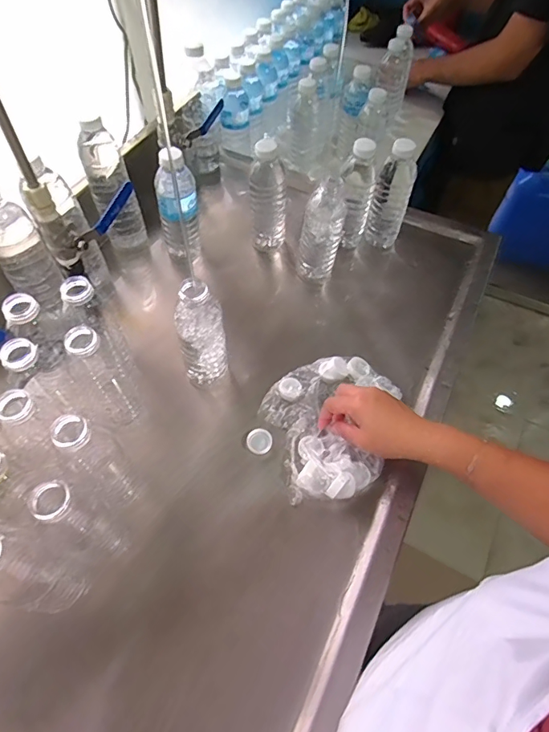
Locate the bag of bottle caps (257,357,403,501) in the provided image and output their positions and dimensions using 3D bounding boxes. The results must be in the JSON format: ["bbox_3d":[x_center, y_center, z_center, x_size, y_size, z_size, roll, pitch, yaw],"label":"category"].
[{"bbox_3d":[0.081,0.069,0.574,0.174,0.033,0.181,-17,59,-11],"label":"bag of bottle caps"}]

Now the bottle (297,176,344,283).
[{"bbox_3d":[0.068,-0.202,0.665,0.060,0.178,0.055,7,57,4],"label":"bottle"}]

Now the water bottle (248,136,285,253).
[{"bbox_3d":[-0.008,-0.255,0.694,0.057,0.191,0.051,2,57,1],"label":"water bottle"}]

